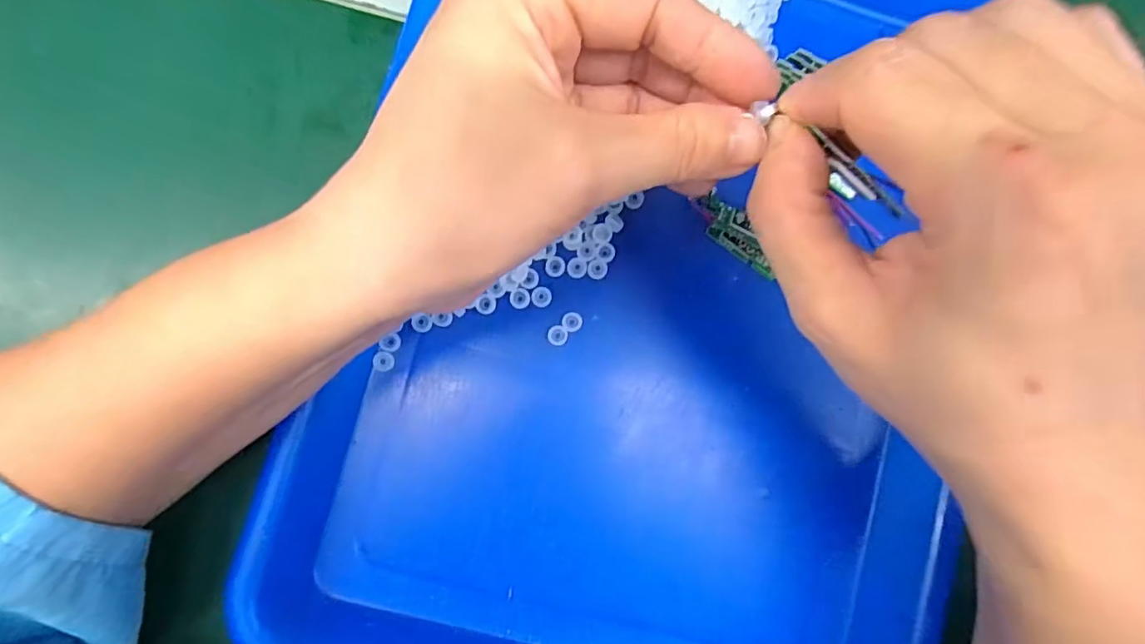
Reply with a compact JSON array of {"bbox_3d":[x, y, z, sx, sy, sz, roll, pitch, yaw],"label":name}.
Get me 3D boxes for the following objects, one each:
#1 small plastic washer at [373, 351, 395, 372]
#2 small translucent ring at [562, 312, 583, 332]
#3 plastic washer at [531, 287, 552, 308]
[{"bbox_3d":[-0.073,0.015,0.212,0.008,0.004,0.008,0,86,-4],"label":"small plastic washer"},{"bbox_3d":[0.000,0.000,0.220,0.008,0.005,0.008,1,84,-5],"label":"small translucent ring"},{"bbox_3d":[-0.012,-0.010,0.217,0.008,0.004,0.008,18,85,-3],"label":"plastic washer"}]

